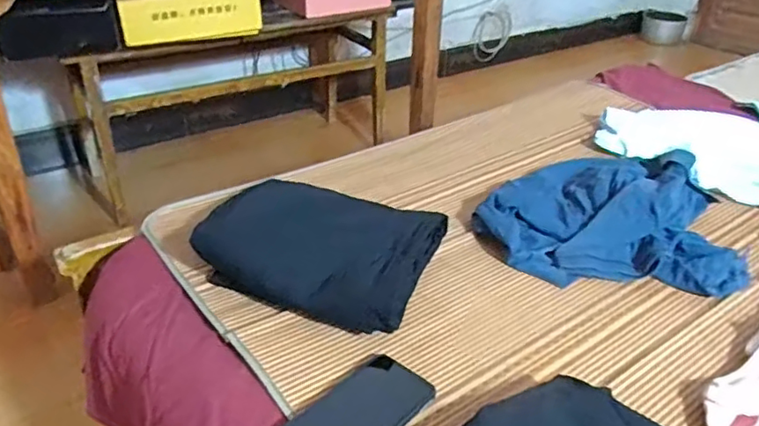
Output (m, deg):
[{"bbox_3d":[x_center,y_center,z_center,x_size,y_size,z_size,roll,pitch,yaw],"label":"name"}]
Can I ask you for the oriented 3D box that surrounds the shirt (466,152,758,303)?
[{"bbox_3d":[0.318,-0.007,0.858,0.348,0.065,0.284,7,34,4],"label":"shirt"}]

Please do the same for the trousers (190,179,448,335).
[{"bbox_3d":[-0.075,0.031,0.767,0.276,0.059,0.212,16,35,17],"label":"trousers"}]

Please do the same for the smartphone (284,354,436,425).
[{"bbox_3d":[-0.024,0.191,0.560,0.081,0.009,0.155,27,40,31],"label":"smartphone"}]

